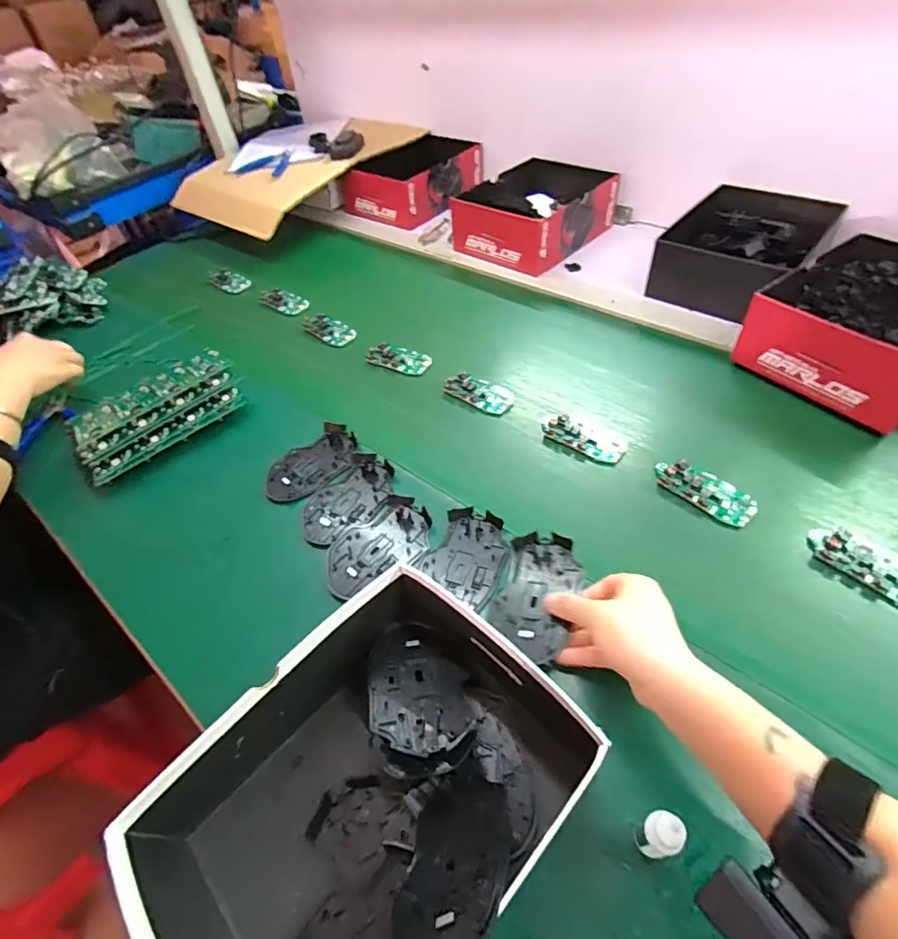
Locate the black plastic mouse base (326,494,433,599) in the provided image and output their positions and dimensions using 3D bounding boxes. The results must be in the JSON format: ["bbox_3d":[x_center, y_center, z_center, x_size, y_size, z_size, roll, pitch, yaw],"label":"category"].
[{"bbox_3d":[-0.071,0.074,0.499,0.113,0.012,0.074,-35,54,-24],"label":"black plastic mouse base"}]

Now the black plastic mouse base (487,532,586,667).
[{"bbox_3d":[0.075,0.107,0.437,0.066,0.022,0.109,13,50,17],"label":"black plastic mouse base"}]

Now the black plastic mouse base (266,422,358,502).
[{"bbox_3d":[-0.156,-0.007,0.581,0.068,0.012,0.115,32,58,30],"label":"black plastic mouse base"}]

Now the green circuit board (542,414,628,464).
[{"bbox_3d":[0.158,-0.038,0.582,0.091,0.016,0.048,26,55,26],"label":"green circuit board"}]

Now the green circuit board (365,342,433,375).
[{"bbox_3d":[-0.071,-0.158,0.715,0.089,0.014,0.044,17,52,20],"label":"green circuit board"}]

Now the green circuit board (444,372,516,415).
[{"bbox_3d":[0.042,-0.100,0.649,0.089,0.014,0.052,28,56,28],"label":"green circuit board"}]

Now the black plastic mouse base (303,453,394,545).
[{"bbox_3d":[-0.108,0.030,0.544,0.072,0.012,0.113,32,58,30],"label":"black plastic mouse base"}]

